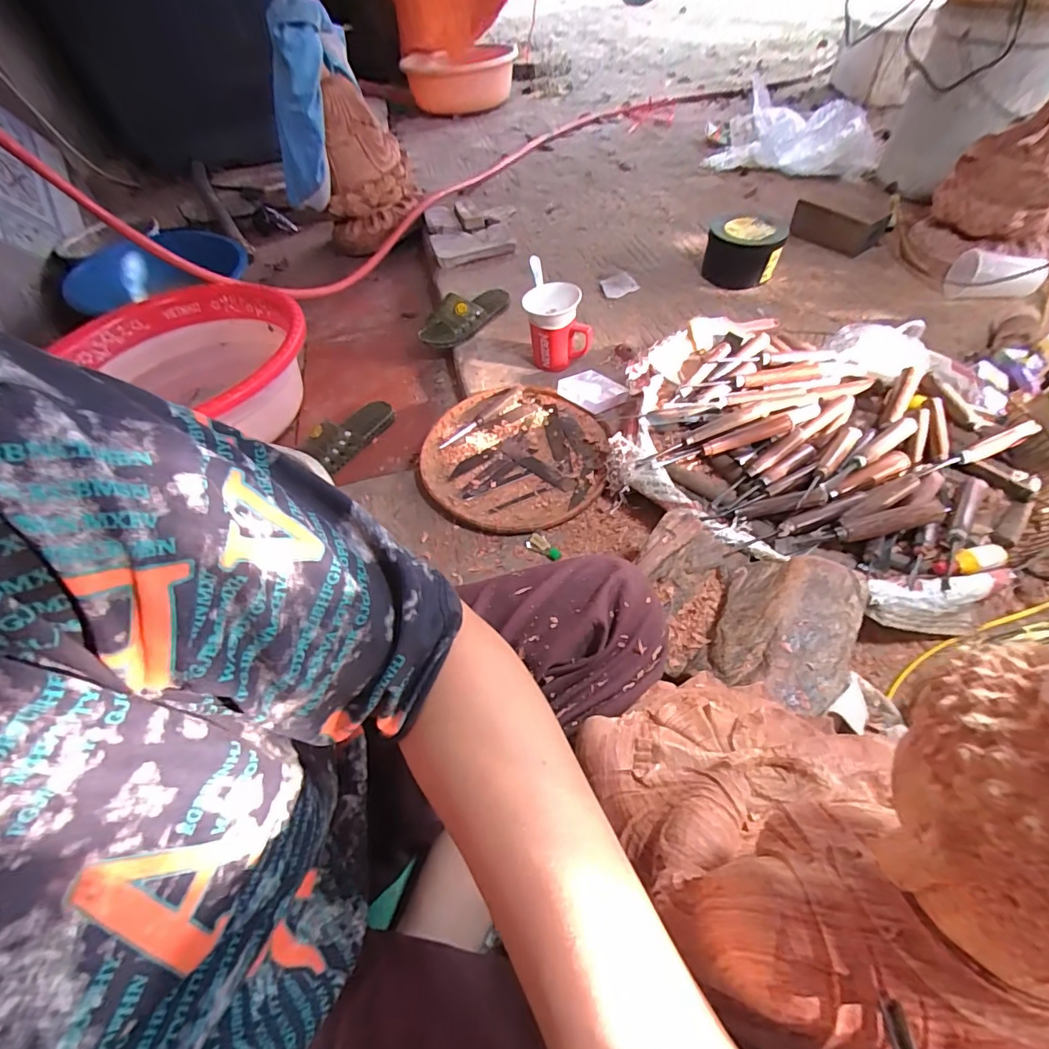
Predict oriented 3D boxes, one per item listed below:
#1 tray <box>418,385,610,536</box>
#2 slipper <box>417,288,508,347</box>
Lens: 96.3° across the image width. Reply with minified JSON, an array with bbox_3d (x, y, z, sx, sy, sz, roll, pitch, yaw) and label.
[{"bbox_3d":[-0.016,-0.106,0.747,0.283,0.041,0.309,2,53,6],"label":"tray"},{"bbox_3d":[-0.120,-0.444,1.000,0.225,0.073,0.117,-29,56,-16],"label":"slipper"}]

